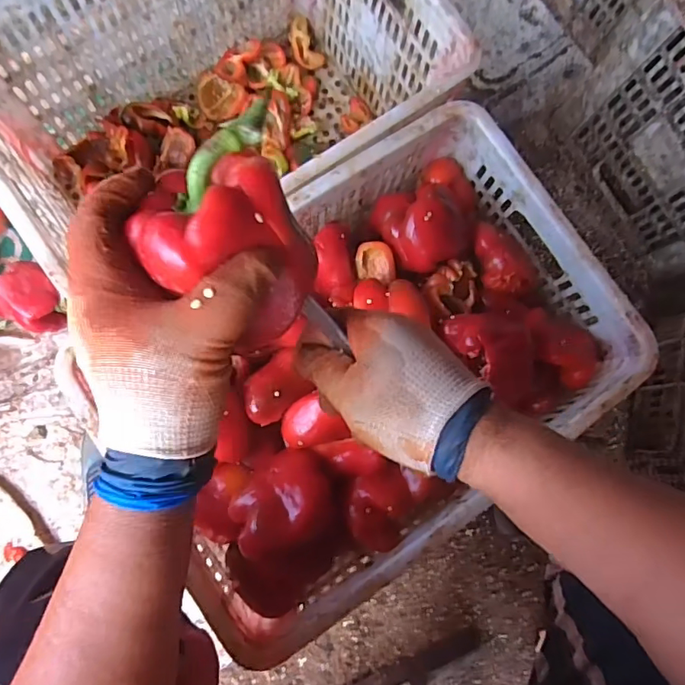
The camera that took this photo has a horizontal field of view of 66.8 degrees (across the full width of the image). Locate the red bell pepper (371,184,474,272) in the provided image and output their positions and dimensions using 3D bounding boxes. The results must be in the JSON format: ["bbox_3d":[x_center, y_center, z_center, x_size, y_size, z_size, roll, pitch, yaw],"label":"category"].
[{"bbox_3d":[0.095,-0.130,0.591,0.103,0.065,0.100,-6,82,-5],"label":"red bell pepper"}]

